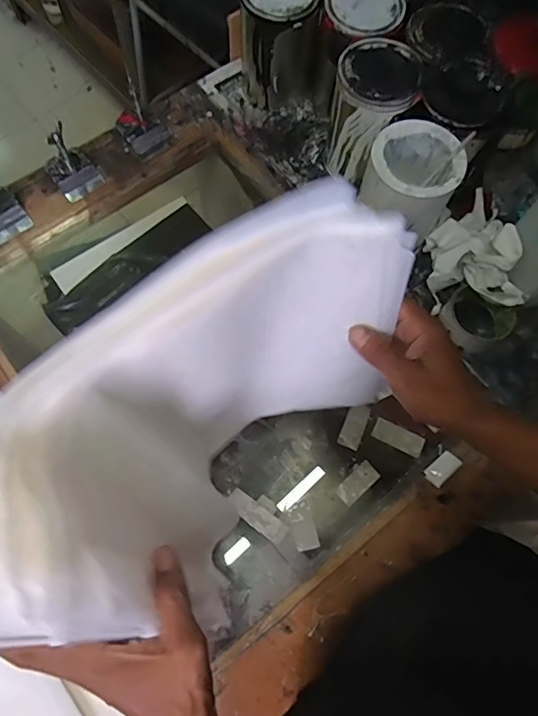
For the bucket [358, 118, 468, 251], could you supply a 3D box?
[{"bbox_3d":[0.177,-0.220,0.636,0.107,0.121,0.105,1,70,-2],"label":"bucket"}]

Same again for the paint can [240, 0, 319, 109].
[{"bbox_3d":[0.011,-0.462,0.725,0.099,0.154,0.108,1,70,-2],"label":"paint can"}]

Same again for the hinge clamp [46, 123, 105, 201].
[{"bbox_3d":[-0.283,-0.277,0.704,0.075,0.102,0.070,38,73,11],"label":"hinge clamp"}]

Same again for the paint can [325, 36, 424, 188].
[{"bbox_3d":[0.135,-0.326,0.678,0.099,0.164,0.104,1,70,-2],"label":"paint can"}]

